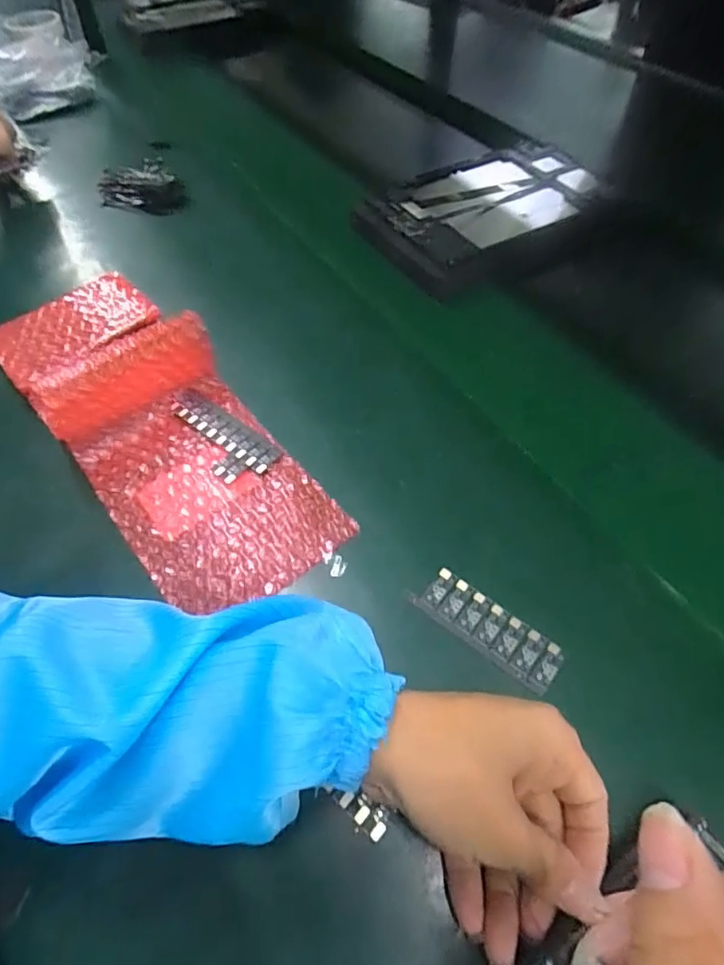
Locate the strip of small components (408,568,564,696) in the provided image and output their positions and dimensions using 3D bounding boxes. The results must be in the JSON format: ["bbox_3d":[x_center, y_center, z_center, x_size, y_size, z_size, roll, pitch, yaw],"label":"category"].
[{"bbox_3d":[0.072,0.082,0.307,0.084,0.004,0.028,35,62,22],"label":"strip of small components"}]

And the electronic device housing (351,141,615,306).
[{"bbox_3d":[0.130,-0.294,0.566,0.279,0.025,0.167,-32,60,-20],"label":"electronic device housing"}]

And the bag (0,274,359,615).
[{"bbox_3d":[-0.153,-0.055,0.380,0.123,0.073,0.329,-36,63,-20],"label":"bag"}]

